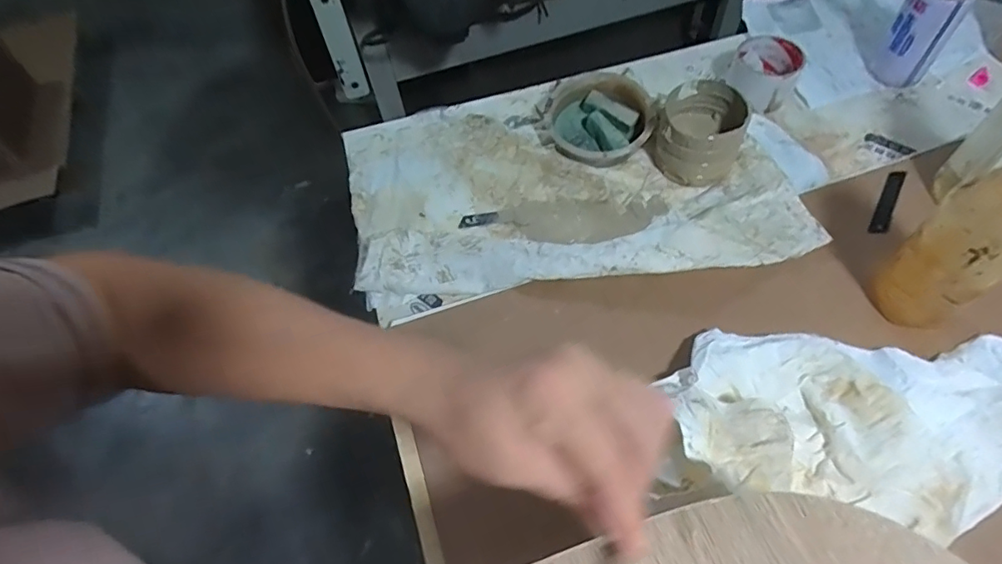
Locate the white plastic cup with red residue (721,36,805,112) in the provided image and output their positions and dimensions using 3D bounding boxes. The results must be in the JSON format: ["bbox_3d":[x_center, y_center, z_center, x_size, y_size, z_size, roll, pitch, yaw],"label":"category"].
[{"bbox_3d":[0.329,-0.263,0.683,0.085,0.051,0.091,21,62,16],"label":"white plastic cup with red residue"}]

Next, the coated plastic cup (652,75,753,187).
[{"bbox_3d":[0.225,-0.170,0.608,0.094,0.076,0.096,-2,58,3],"label":"coated plastic cup"}]

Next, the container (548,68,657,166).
[{"bbox_3d":[0.125,-0.196,0.654,0.116,0.044,0.120,-2,58,3],"label":"container"}]

